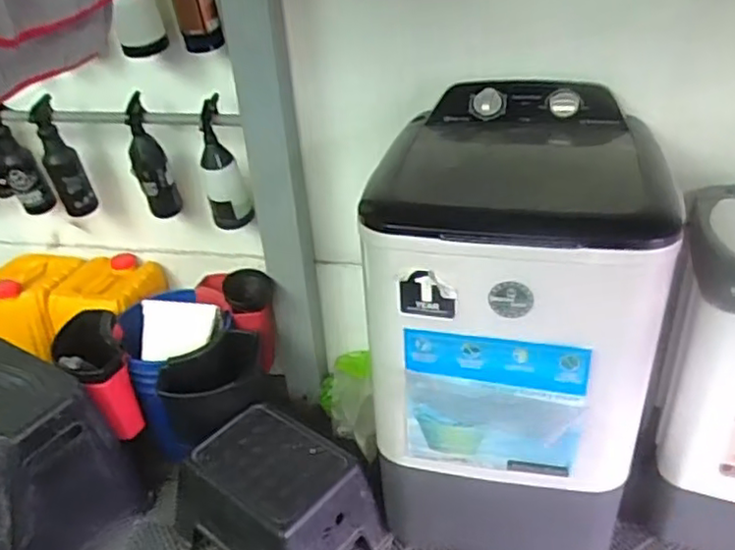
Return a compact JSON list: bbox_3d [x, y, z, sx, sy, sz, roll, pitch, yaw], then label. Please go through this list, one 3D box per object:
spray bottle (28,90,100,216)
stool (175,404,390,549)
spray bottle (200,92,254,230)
[{"bbox_3d":[-0.735,-0.274,1.616,0.088,0.289,0.073,-16,34,-17],"label":"spray bottle"},{"bbox_3d":[-0.196,0.496,1.432,0.378,0.231,0.274,19,40,32],"label":"stool"},{"bbox_3d":[-0.326,-0.240,1.521,0.102,0.300,0.076,-7,33,-4],"label":"spray bottle"}]

